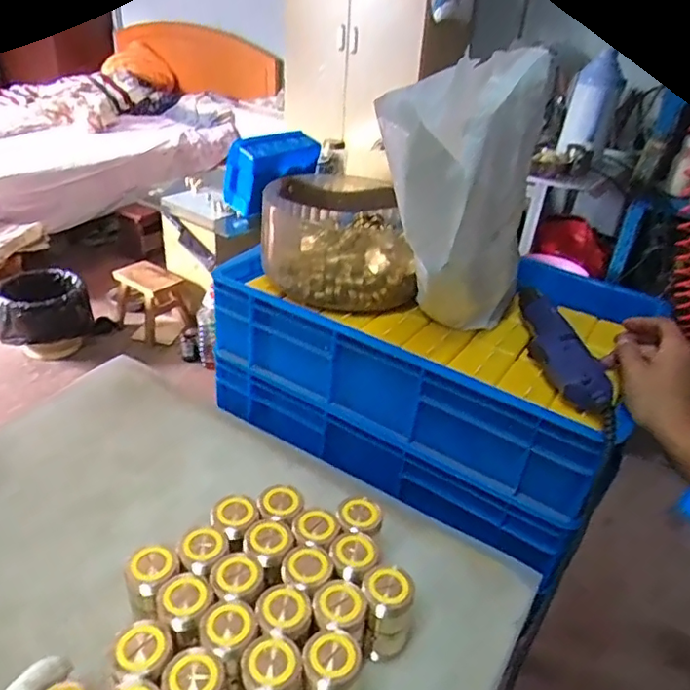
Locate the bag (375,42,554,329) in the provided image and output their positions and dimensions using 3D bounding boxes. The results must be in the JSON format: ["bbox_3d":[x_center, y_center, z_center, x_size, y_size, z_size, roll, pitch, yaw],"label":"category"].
[{"bbox_3d":[0.113,-0.125,0.546,0.119,0.250,0.243,15,34,13],"label":"bag"}]

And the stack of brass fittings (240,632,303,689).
[{"bbox_3d":[-0.052,0.243,0.406,0.039,0.077,0.041,-2,34,-12],"label":"stack of brass fittings"}]

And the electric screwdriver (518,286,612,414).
[{"bbox_3d":[0.223,-0.008,0.610,0.058,0.039,0.230,6,30,-1],"label":"electric screwdriver"}]

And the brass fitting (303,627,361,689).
[{"bbox_3d":[-0.011,0.243,0.414,0.039,0.077,0.044,4,33,-3],"label":"brass fitting"}]

